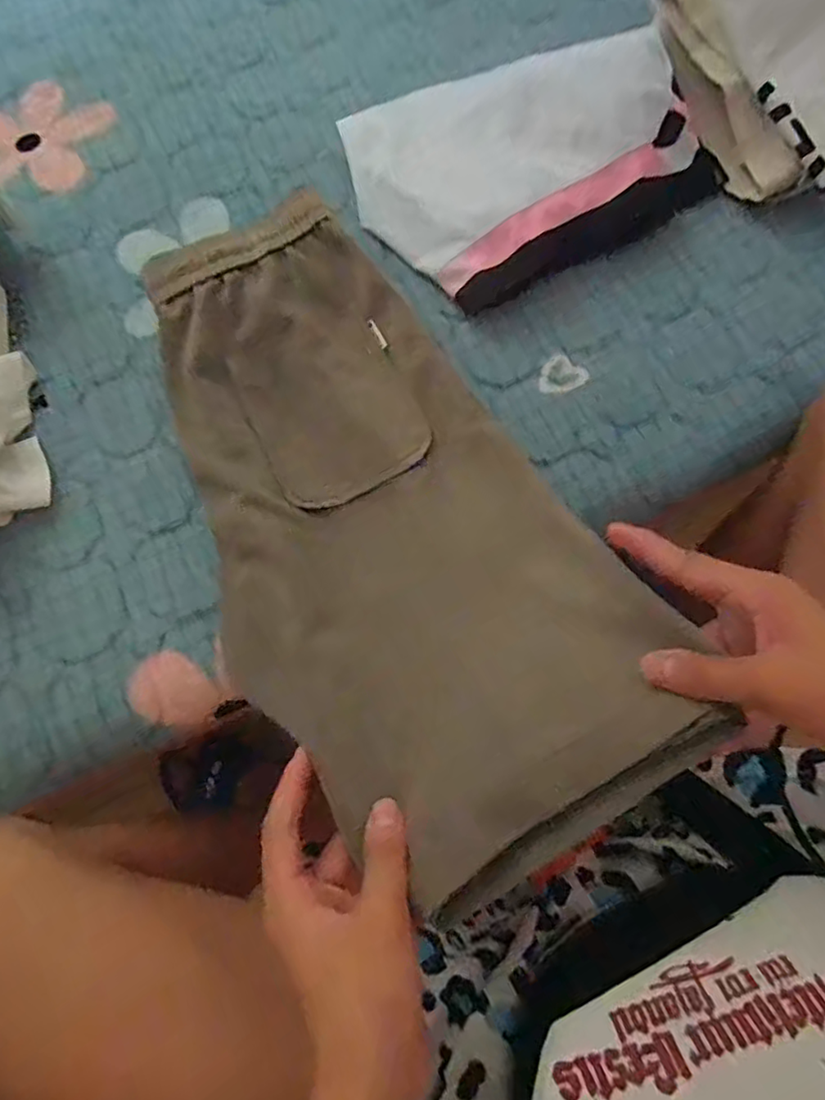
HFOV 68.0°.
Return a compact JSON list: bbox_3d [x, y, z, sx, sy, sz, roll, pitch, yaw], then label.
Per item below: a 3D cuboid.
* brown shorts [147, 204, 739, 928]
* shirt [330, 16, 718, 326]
[{"bbox_3d":[-0.040,-0.045,0.418,0.222,0.066,0.497,-27,63,-8],"label":"brown shorts"},{"bbox_3d":[0.100,-0.343,0.530,0.278,0.069,0.196,-28,74,-8],"label":"shirt"}]

